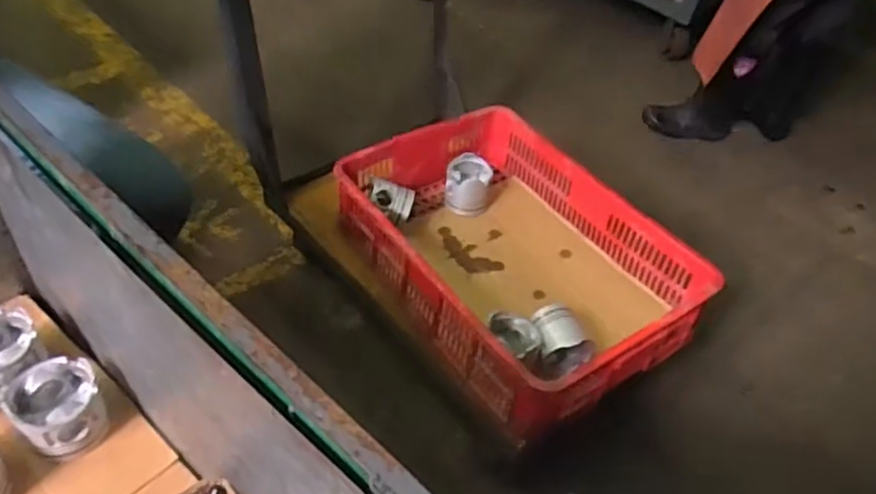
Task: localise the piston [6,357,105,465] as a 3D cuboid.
[{"bbox_3d":[-0.448,0.196,0.824,0.095,0.087,0.101,5,45,-5],"label":"piston"}]

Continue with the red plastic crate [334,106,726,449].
[{"bbox_3d":[0.129,0.008,1.255,0.399,0.172,0.603,-24,54,-29],"label":"red plastic crate"}]

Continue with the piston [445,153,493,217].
[{"bbox_3d":[0.062,-0.128,1.417,0.093,0.080,0.101,10,45,-1],"label":"piston"}]

